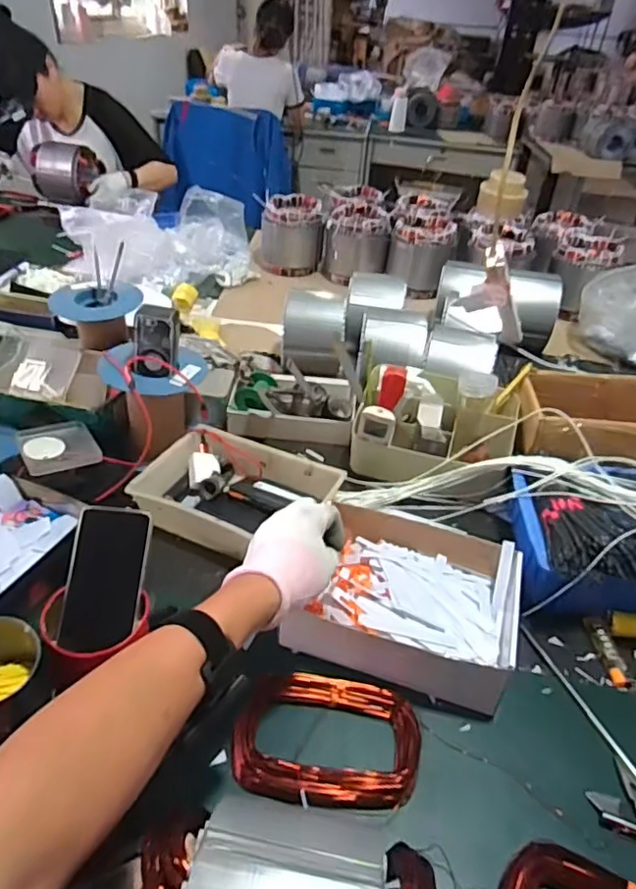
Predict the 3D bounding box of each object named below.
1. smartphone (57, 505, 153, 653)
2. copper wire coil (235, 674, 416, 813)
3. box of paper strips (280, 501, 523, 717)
[{"bbox_3d":[-0.222,0.139,0.613,0.078,0.005,0.144,6,78,0],"label":"smartphone"},{"bbox_3d":[0.009,0.279,0.556,0.172,0.024,0.119,4,38,-1],"label":"copper wire coil"},{"bbox_3d":[0.102,0.173,0.673,0.242,0.061,0.189,15,39,13],"label":"box of paper strips"}]

